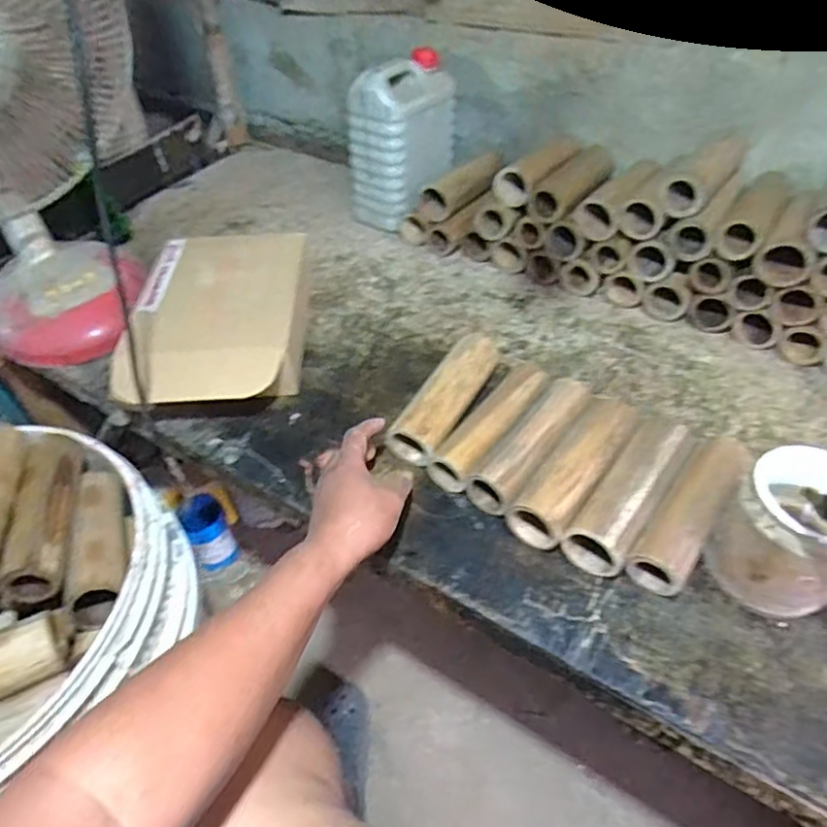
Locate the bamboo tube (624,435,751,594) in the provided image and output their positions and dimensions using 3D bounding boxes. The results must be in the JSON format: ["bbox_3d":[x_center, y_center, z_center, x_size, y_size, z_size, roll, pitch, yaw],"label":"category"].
[{"bbox_3d":[0.262,0.093,0.587,0.048,0.055,0.172,27,52,27],"label":"bamboo tube"}]

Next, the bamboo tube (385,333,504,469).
[{"bbox_3d":[0.044,-0.025,0.713,0.058,0.045,0.192,21,55,23],"label":"bamboo tube"}]

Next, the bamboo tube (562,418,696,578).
[{"bbox_3d":[0.213,0.077,0.605,0.055,0.056,0.176,27,52,28],"label":"bamboo tube"}]

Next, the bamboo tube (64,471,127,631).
[{"bbox_3d":[-0.312,0.124,0.624,0.060,0.063,0.176,-15,45,-12],"label":"bamboo tube"}]

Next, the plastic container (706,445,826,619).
[{"bbox_3d":[0.322,0.103,0.527,0.093,0.126,0.097,-34,52,-28],"label":"plastic container"}]

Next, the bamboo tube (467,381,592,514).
[{"bbox_3d":[0.130,0.033,0.660,0.051,0.051,0.186,28,52,28],"label":"bamboo tube"}]

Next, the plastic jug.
[{"bbox_3d":[-0.017,-0.431,0.995,0.111,0.233,0.164,21,49,23],"label":"plastic jug"}]

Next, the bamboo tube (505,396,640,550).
[{"bbox_3d":[0.168,0.058,0.633,0.057,0.055,0.186,27,52,28],"label":"bamboo tube"}]

